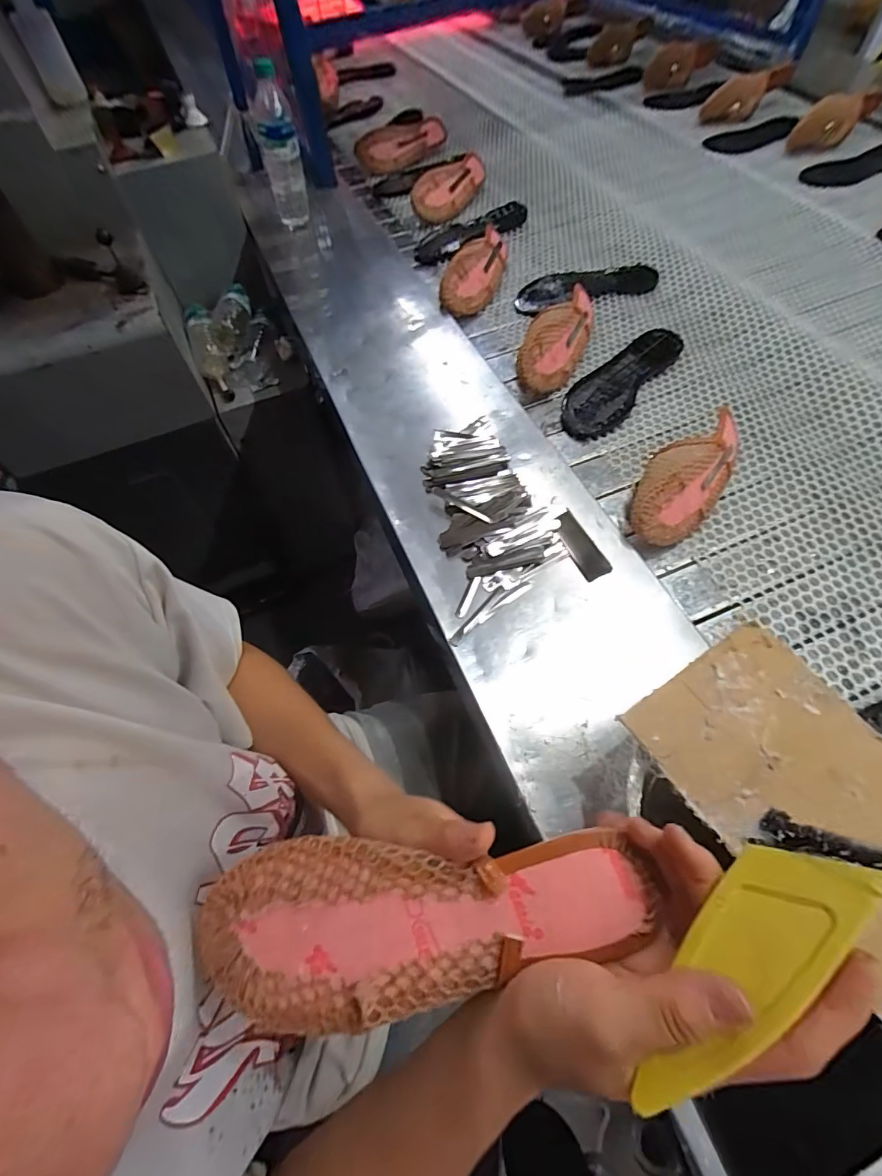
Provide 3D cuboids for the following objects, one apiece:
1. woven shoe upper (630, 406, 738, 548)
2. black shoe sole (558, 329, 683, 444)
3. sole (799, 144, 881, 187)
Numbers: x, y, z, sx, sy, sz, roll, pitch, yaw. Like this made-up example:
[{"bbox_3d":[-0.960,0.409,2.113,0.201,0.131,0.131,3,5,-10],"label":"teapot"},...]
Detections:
[{"bbox_3d":[0.298,-0.132,0.568,0.085,0.077,0.203,37,69,22],"label":"woven shoe upper"},{"bbox_3d":[0.271,-0.312,0.701,0.249,0.026,0.089,-42,66,-18],"label":"black shoe sole"},{"bbox_3d":[0.846,-0.856,0.947,0.232,0.027,0.082,-19,61,-6],"label":"sole"}]

